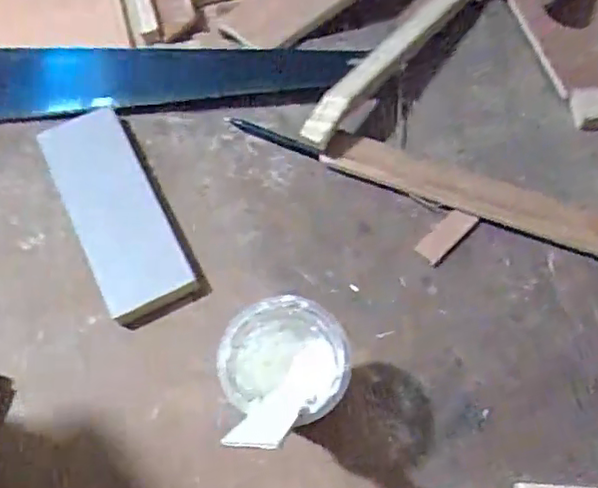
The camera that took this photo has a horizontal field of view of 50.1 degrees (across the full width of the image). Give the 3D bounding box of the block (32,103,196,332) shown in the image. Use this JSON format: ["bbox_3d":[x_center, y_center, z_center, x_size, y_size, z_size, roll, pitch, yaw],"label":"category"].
[{"bbox_3d":[-0.138,-0.025,0.476,0.063,0.020,0.169,-26,68,-10],"label":"block"}]

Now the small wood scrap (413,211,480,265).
[{"bbox_3d":[0.109,-0.007,0.473,0.051,0.005,0.020,-42,71,-16],"label":"small wood scrap"}]

